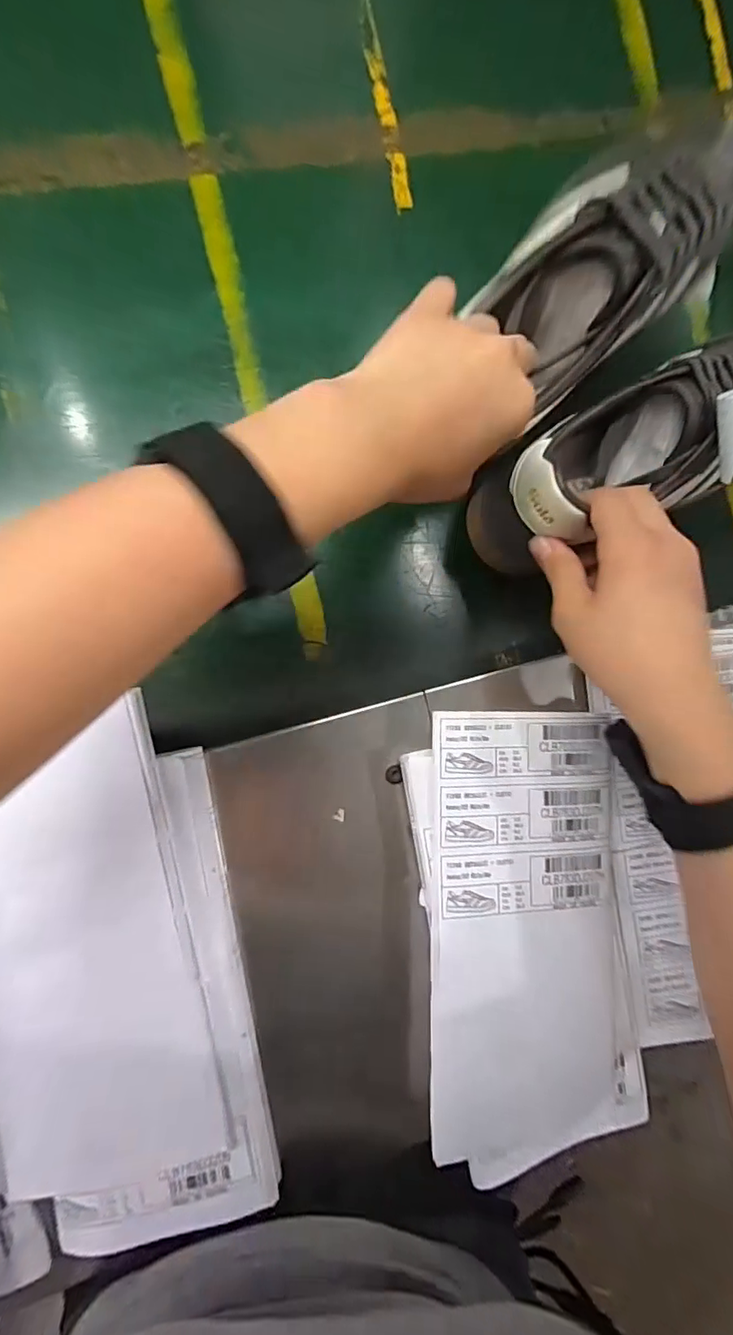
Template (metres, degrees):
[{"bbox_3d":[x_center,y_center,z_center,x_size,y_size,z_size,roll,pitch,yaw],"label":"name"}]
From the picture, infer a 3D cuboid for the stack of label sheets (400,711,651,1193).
[{"bbox_3d":[0.099,0.160,0.326,0.134,0.015,0.264,-4,89,-8],"label":"stack of label sheets"}]

